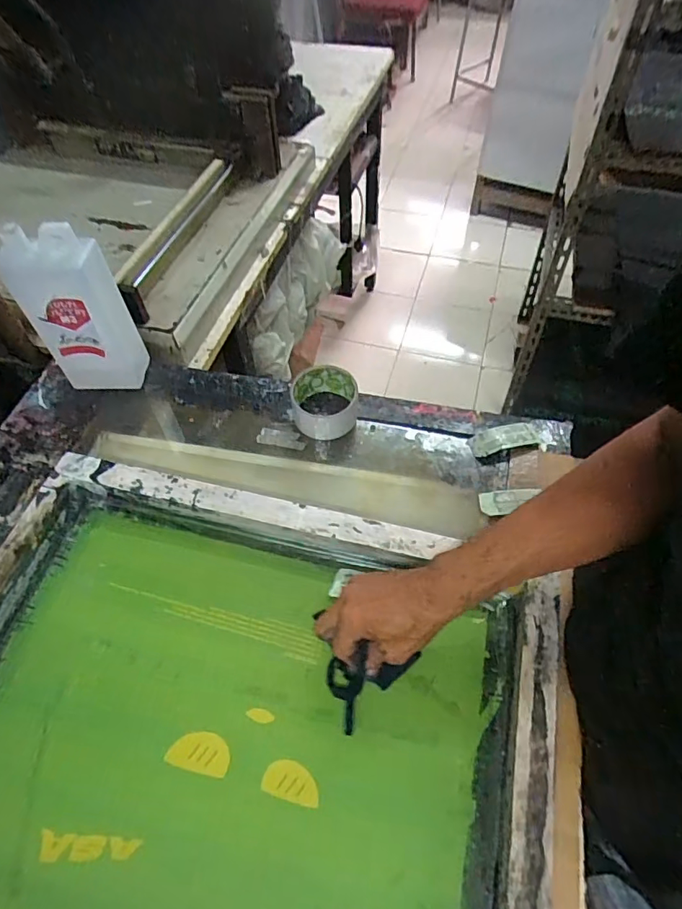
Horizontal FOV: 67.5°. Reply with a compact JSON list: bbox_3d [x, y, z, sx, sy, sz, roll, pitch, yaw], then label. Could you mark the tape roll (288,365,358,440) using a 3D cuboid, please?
[{"bbox_3d":[-0.020,-0.065,0.642,0.081,0.052,0.079,0,55,0],"label":"tape roll"}]

